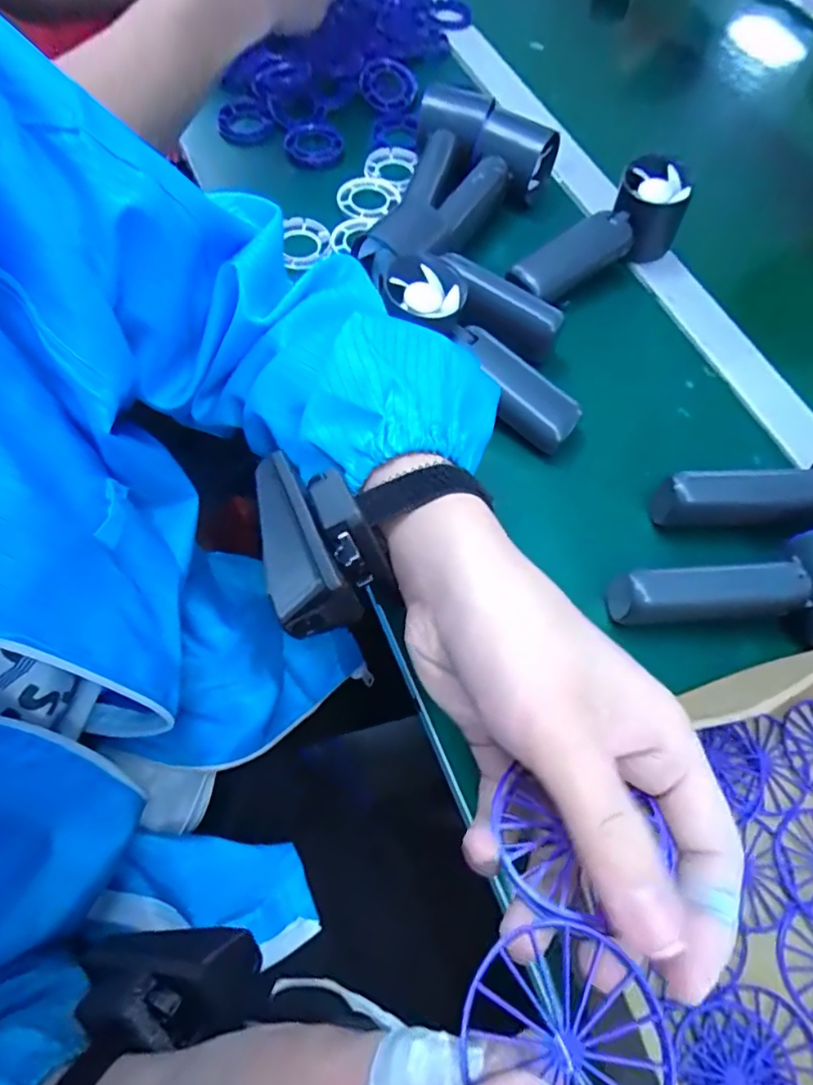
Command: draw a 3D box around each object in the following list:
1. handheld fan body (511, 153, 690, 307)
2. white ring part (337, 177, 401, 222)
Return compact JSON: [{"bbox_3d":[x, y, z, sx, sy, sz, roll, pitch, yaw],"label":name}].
[{"bbox_3d":[0.151,-0.235,0.441,0.142,0.055,0.050,-32,69,2],"label":"handheld fan body"},{"bbox_3d":[-0.032,-0.284,0.463,0.048,0.007,0.050,42,69,16],"label":"white ring part"}]

